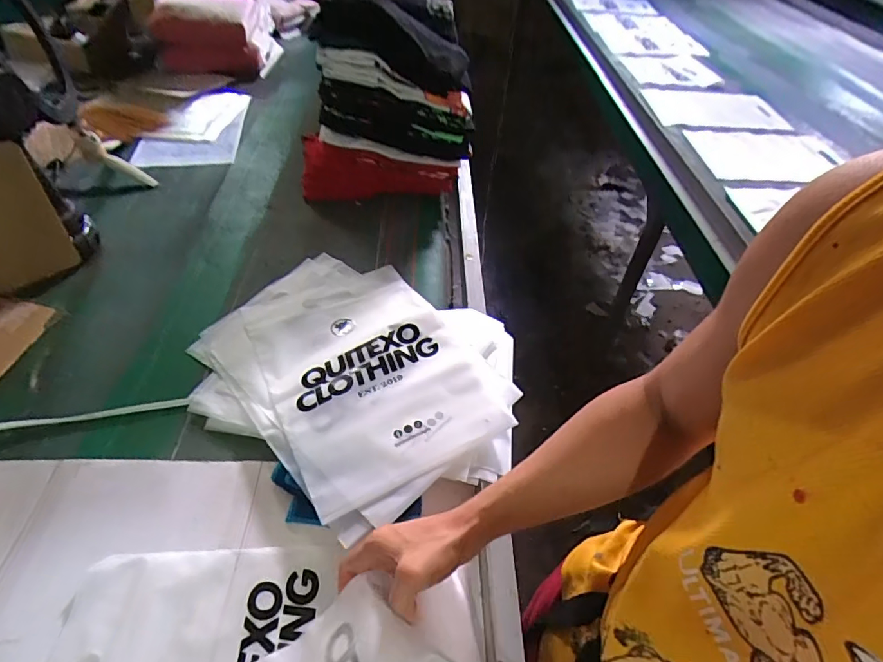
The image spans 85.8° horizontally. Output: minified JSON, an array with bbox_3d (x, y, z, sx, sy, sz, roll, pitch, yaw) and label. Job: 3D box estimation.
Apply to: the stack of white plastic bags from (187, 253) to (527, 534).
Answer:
[{"bbox_3d":[-0.112,0.045,0.651,0.439,0.047,0.345,30,52,21],"label":"stack of white plastic bags"}]

